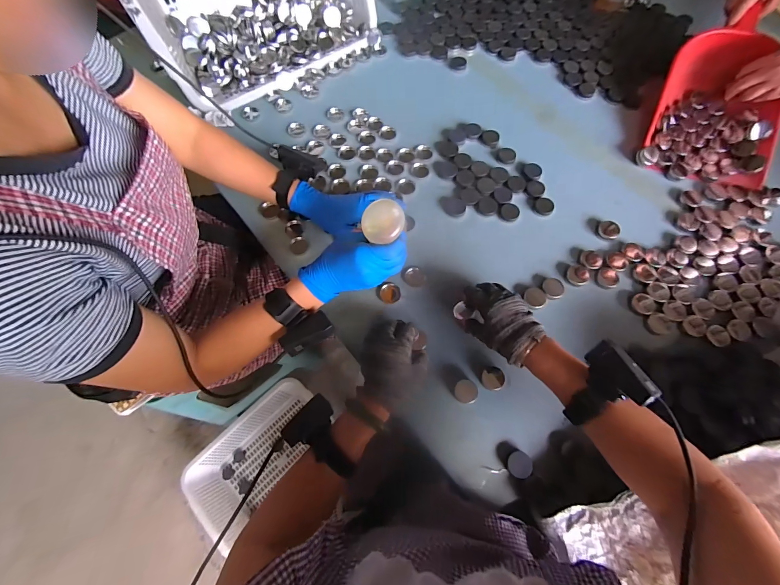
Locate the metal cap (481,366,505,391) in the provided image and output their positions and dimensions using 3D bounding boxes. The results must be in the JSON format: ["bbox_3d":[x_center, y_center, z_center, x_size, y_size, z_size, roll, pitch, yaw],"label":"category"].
[{"bbox_3d":[0.155,0.129,0.498,0.033,0.004,0.033,0,70,0],"label":"metal cap"}]

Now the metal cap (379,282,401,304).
[{"bbox_3d":[0.000,0.000,0.544,0.033,0.006,0.035,0,70,0],"label":"metal cap"}]

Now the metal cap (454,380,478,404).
[{"bbox_3d":[0.114,0.148,0.496,0.032,0.004,0.033,0,70,0],"label":"metal cap"}]

